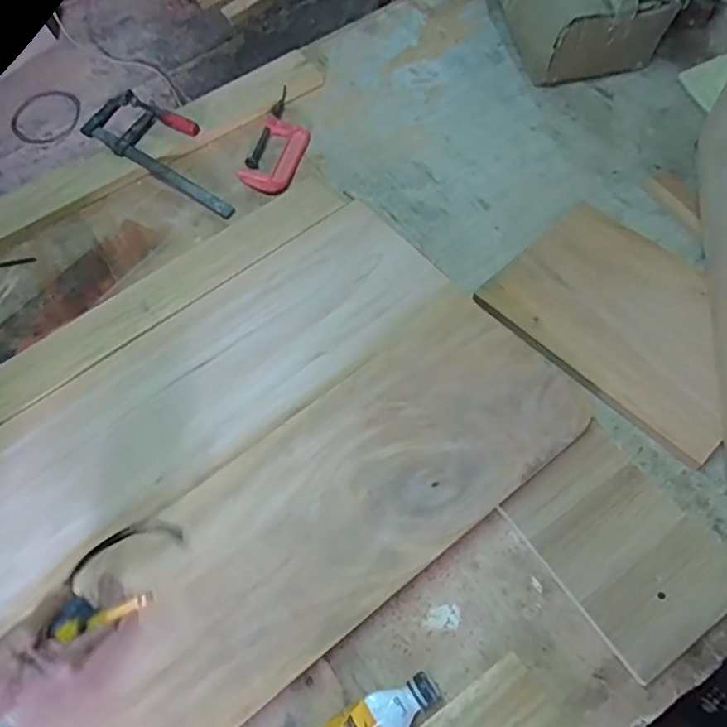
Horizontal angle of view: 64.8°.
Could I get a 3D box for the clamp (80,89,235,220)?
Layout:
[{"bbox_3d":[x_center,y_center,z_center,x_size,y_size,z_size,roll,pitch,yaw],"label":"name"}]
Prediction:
[{"bbox_3d":[-0.359,-0.397,1.045,0.383,0.026,0.118,33,81,18],"label":"clamp"}]

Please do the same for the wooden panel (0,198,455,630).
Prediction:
[{"bbox_3d":[-0.223,0.023,0.791,0.714,0.026,0.258,-37,60,-13],"label":"wooden panel"}]

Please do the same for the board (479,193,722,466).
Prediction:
[{"bbox_3d":[0.372,-0.071,0.792,0.252,0.026,0.347,-43,65,-15],"label":"board"}]

